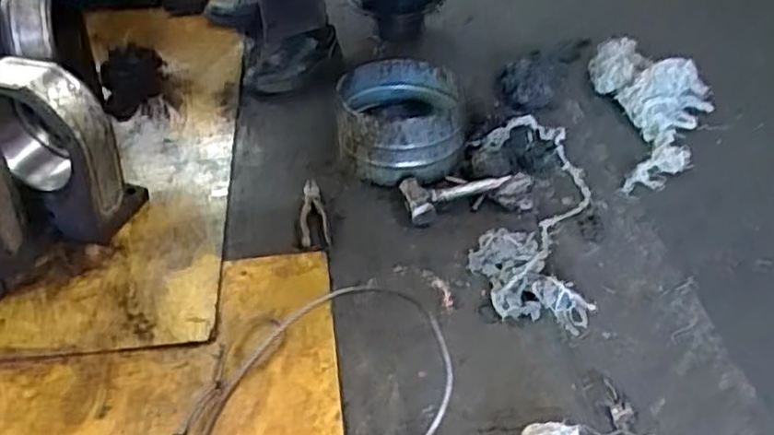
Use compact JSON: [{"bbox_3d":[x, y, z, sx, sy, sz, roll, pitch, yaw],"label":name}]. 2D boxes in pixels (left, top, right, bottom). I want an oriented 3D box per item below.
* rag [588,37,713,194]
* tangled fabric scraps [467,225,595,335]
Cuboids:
[{"bbox_3d":[0.560,-0.231,1.535,0.272,0.112,0.467,11,42,15],"label":"rag"},{"bbox_3d":[0.236,0.098,1.190,0.157,0.030,0.242,-12,41,-12],"label":"tangled fabric scraps"}]

